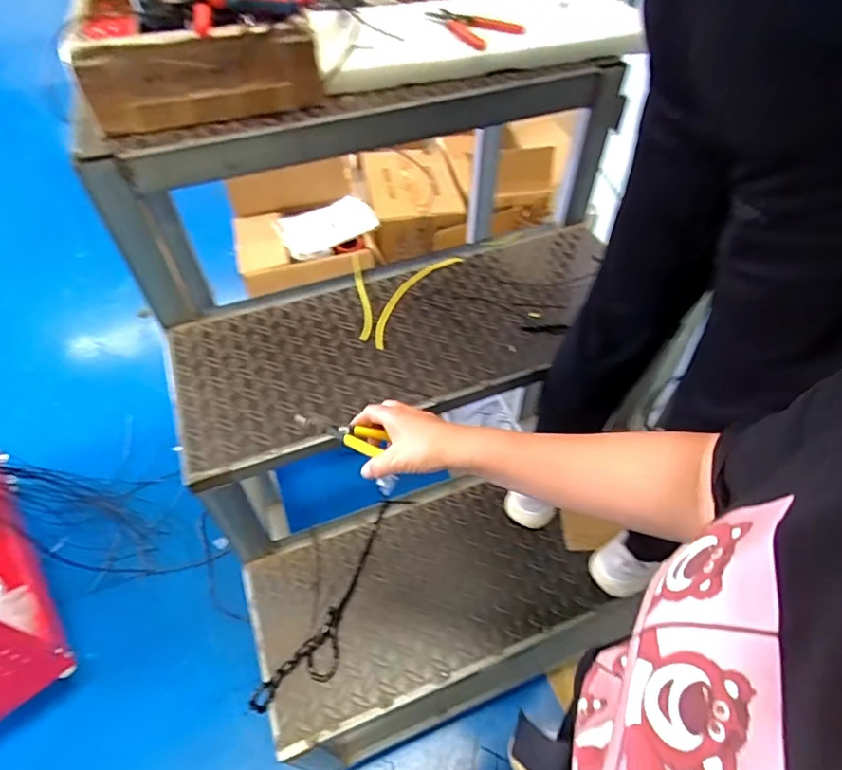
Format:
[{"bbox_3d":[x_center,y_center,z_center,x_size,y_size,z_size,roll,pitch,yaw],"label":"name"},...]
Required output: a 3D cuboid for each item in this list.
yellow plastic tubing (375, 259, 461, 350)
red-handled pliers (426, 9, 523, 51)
[{"bbox_3d":[-0.016,-0.153,0.915,0.055,0.014,0.255,25,55,19],"label":"yellow plastic tubing"},{"bbox_3d":[0.076,-0.565,0.829,0.139,0.017,0.122,35,59,24],"label":"red-handled pliers"}]

